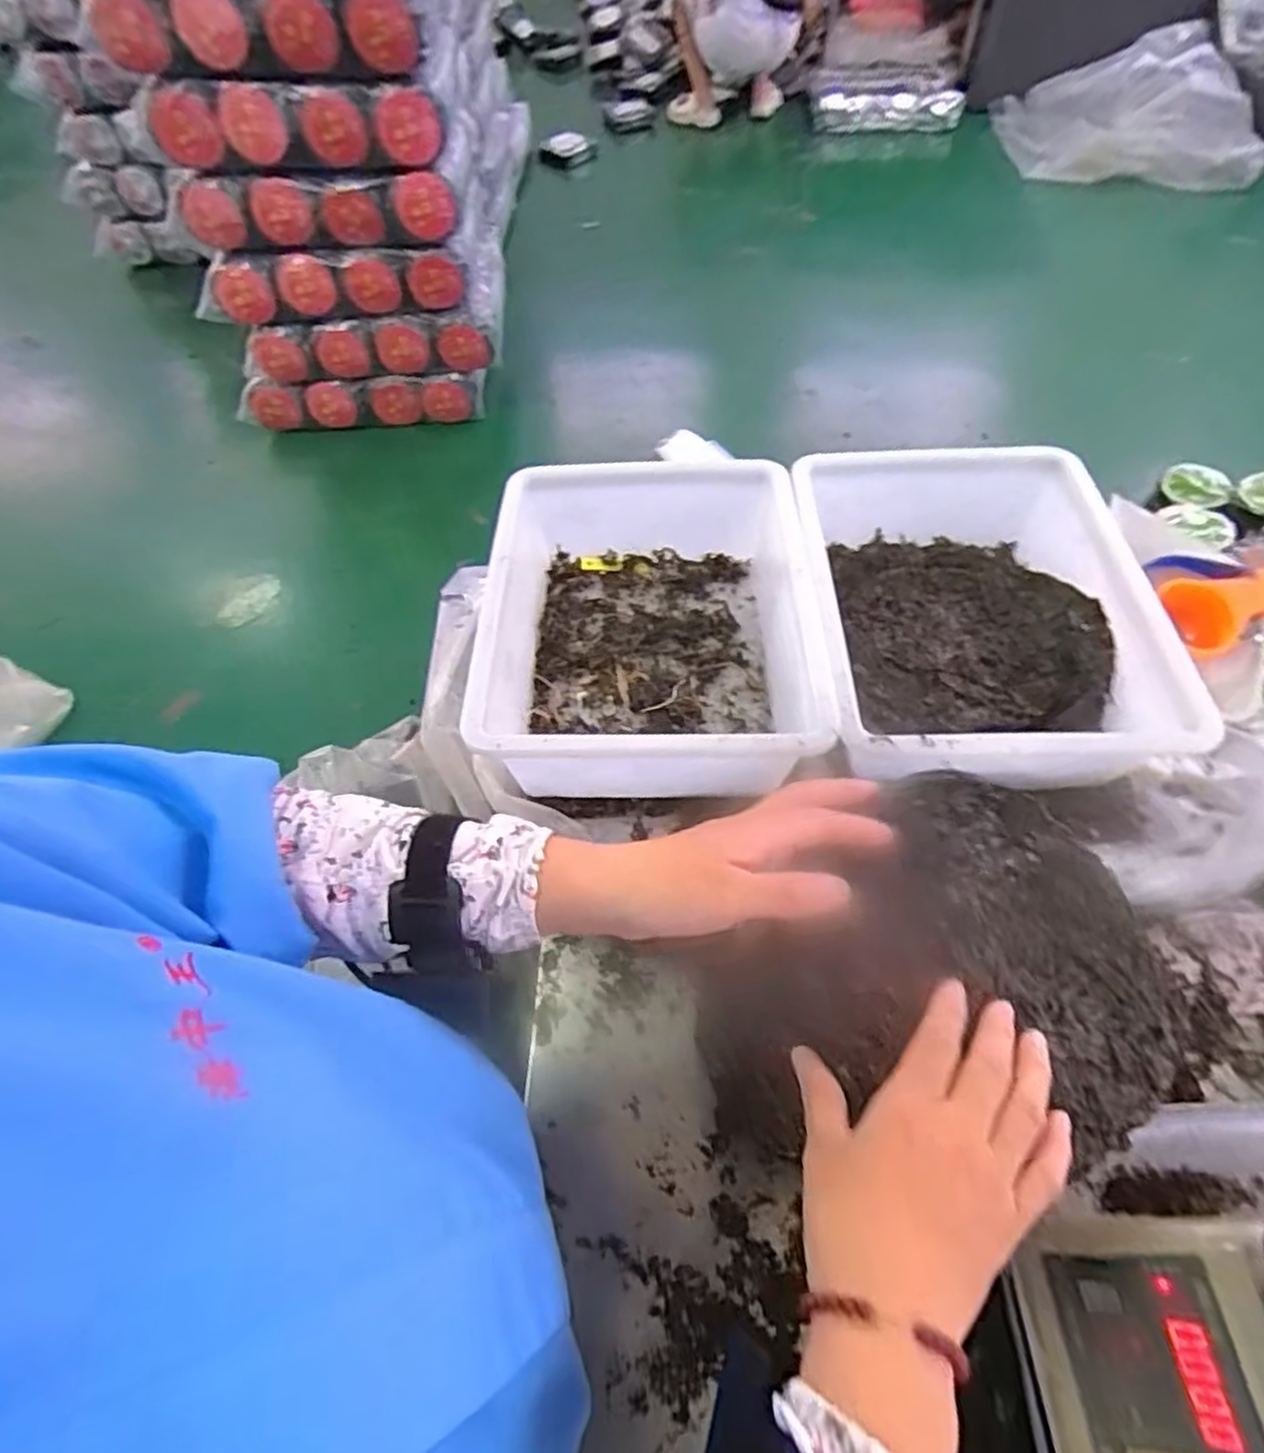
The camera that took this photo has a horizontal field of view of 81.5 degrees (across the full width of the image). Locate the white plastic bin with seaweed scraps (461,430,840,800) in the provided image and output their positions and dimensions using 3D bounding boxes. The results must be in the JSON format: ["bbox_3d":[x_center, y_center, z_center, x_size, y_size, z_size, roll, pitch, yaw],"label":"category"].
[{"bbox_3d":[0.018,-0.099,0.679,0.276,0.133,0.356,0,58,2],"label":"white plastic bin with seaweed scraps"}]

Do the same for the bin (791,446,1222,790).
[{"bbox_3d":[0.312,-0.108,0.684,0.302,0.116,0.376,3,58,4],"label":"bin"}]

